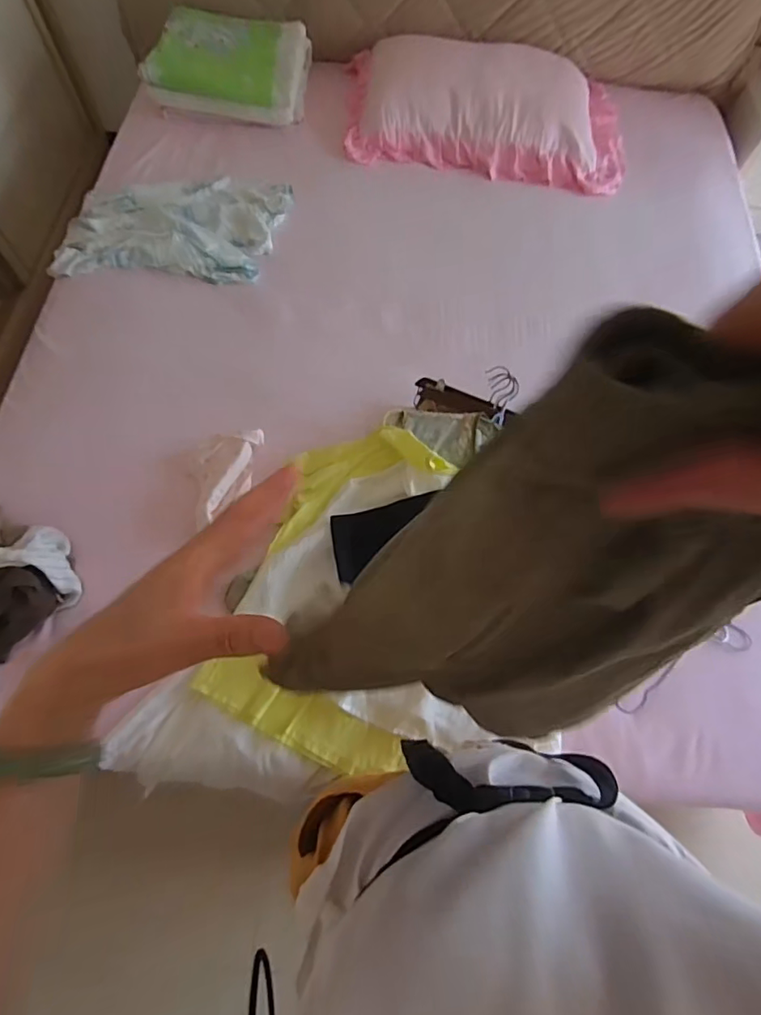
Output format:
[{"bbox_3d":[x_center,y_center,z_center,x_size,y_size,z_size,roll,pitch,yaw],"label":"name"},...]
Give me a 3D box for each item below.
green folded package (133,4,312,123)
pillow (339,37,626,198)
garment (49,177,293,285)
[{"bbox_3d":[-0.437,-1.233,1.439,0.429,0.150,0.246,4,68,0],"label":"green folded package"},{"bbox_3d":[0.297,-1.123,1.416,0.778,0.130,0.438,6,68,1],"label":"pillow"},{"bbox_3d":[-0.509,-0.709,1.286,0.530,0.037,0.328,2,68,0],"label":"garment"}]

